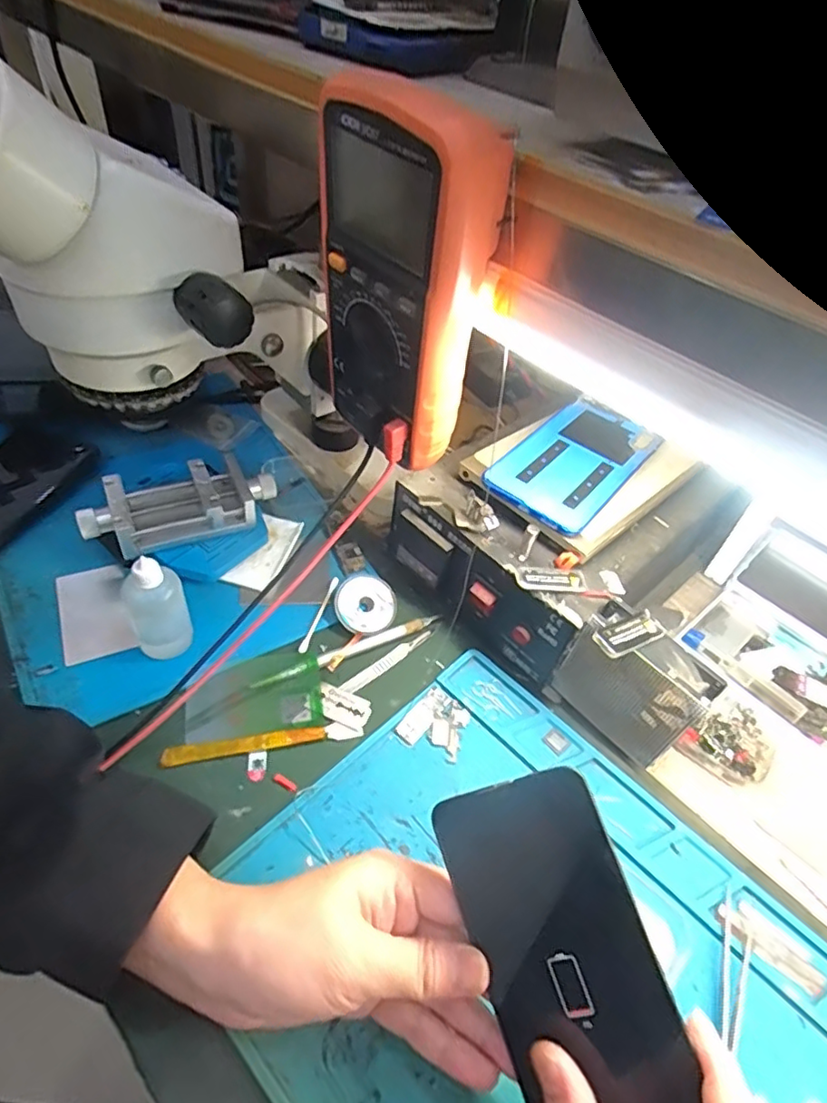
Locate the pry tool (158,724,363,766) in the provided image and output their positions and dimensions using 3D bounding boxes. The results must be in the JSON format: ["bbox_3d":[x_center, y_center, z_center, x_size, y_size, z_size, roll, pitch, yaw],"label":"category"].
[{"bbox_3d":[-0.094,0.119,0.373,0.119,0.004,0.011,-6,49,-12],"label":"pry tool"}]

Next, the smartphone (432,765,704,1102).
[{"bbox_3d":[0.060,0.170,0.242,0.072,0.013,0.147,-26,74,20],"label":"smartphone"}]

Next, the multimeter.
[{"bbox_3d":[-0.005,-0.131,0.306,0.050,0.170,0.088,-26,56,-28],"label":"multimeter"}]

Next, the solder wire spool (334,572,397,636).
[{"bbox_3d":[-0.036,0.039,0.444,0.047,0.009,0.045,2,69,-5],"label":"solder wire spool"}]

